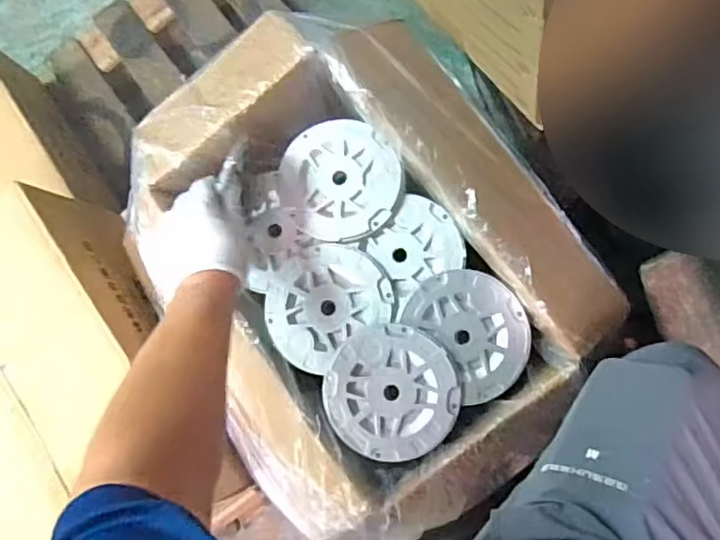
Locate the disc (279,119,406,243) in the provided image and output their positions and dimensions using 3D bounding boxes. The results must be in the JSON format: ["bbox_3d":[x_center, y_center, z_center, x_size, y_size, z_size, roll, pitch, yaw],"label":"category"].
[{"bbox_3d":[-0.022,-0.101,0.684,0.139,0.014,0.132,-1,82,10],"label":"disc"}]

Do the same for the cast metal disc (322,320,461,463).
[{"bbox_3d":[0.033,0.127,0.640,0.136,0.015,0.136,-1,82,10],"label":"cast metal disc"}]

